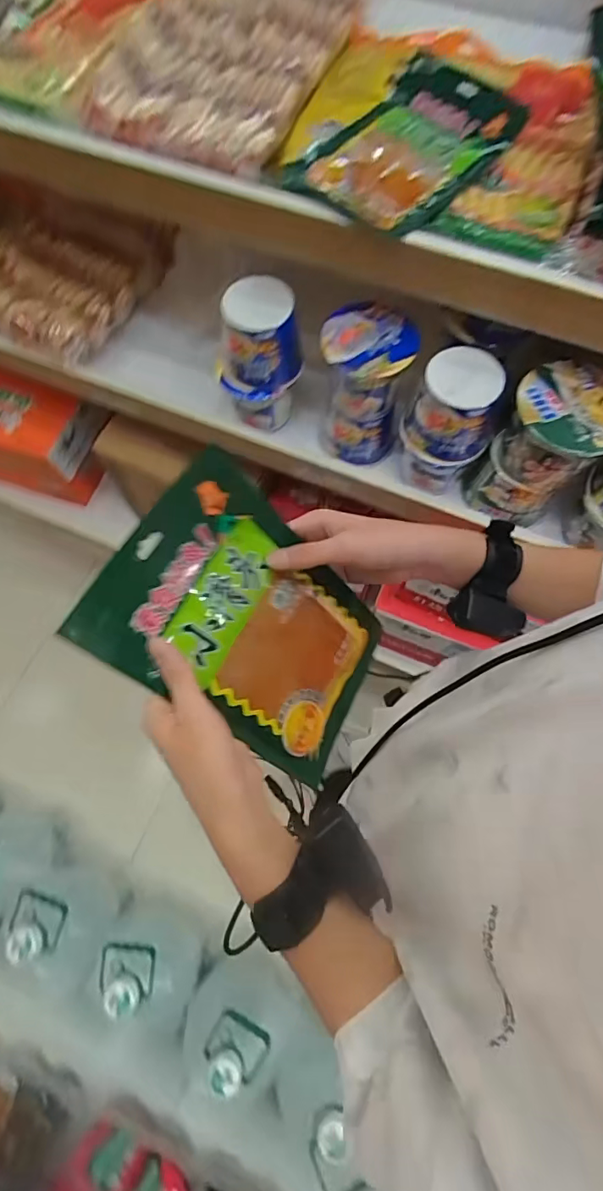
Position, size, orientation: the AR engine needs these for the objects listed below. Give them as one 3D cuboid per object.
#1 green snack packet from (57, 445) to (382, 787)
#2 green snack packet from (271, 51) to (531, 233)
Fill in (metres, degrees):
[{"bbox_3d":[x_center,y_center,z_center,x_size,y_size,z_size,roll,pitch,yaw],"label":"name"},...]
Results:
[{"bbox_3d":[-0.034,0.027,0.426,0.257,0.015,0.173,40,69,-29],"label":"green snack packet"},{"bbox_3d":[0.135,-0.556,0.611,0.185,0.051,0.267,41,75,13],"label":"green snack packet"}]

